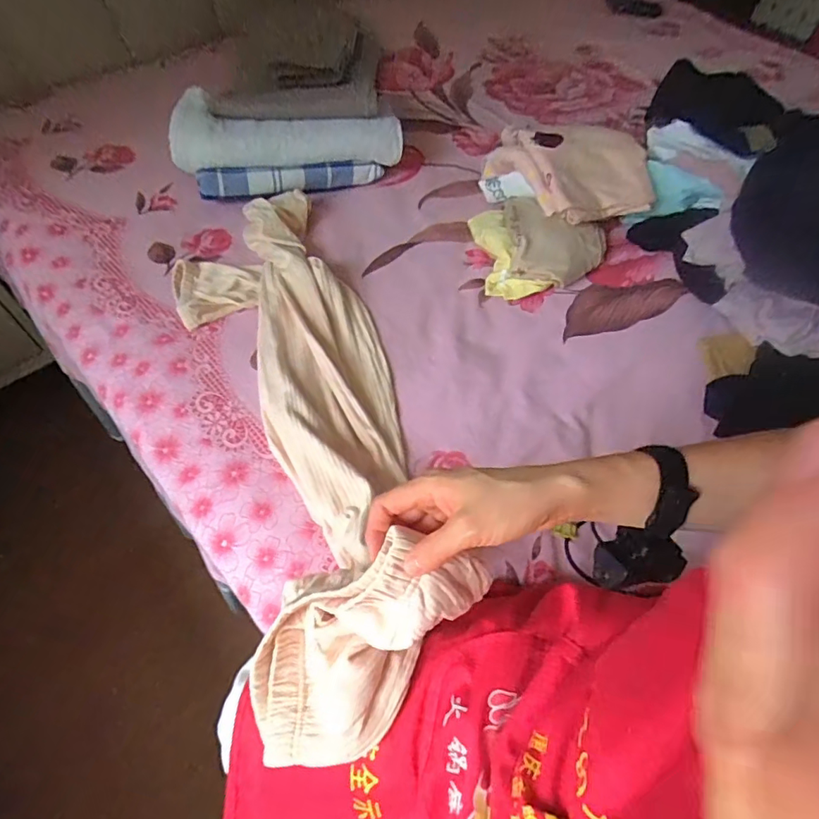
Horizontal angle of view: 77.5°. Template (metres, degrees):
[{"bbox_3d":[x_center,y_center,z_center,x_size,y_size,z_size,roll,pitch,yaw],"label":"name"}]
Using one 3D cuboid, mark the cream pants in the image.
[{"bbox_3d":[-0.136,-0.033,0.597,0.244,0.163,0.729,-11,52,-11],"label":"cream pants"}]

